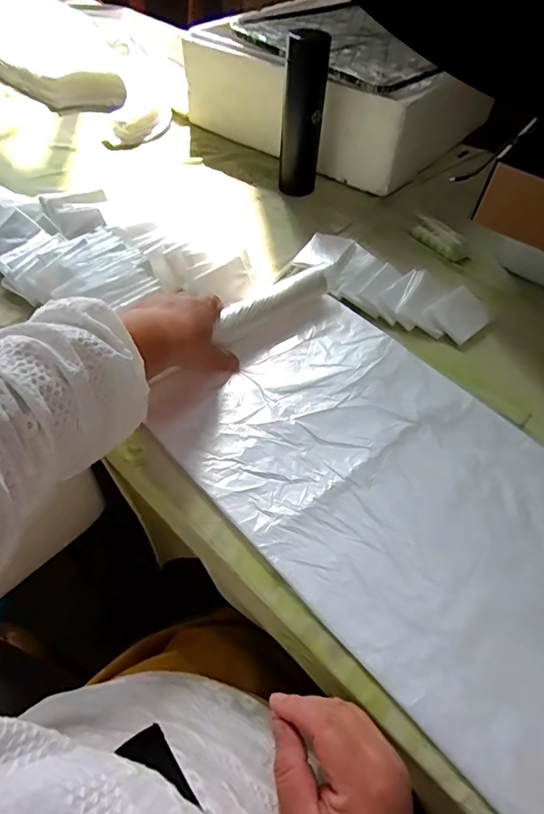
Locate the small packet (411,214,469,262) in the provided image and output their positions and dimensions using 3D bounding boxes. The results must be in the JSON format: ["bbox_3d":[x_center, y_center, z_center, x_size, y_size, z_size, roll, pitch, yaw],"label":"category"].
[{"bbox_3d":[0.264,-0.263,0.720,0.039,0.028,0.094,-34,62,-24],"label":"small packet"}]

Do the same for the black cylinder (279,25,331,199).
[{"bbox_3d":[0.049,-0.456,0.740,0.064,0.214,0.054,13,53,7],"label":"black cylinder"}]

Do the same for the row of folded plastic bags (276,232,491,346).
[{"bbox_3d":[0.157,-0.172,0.643,0.275,0.031,0.106,26,57,15],"label":"row of folded plastic bags"}]

